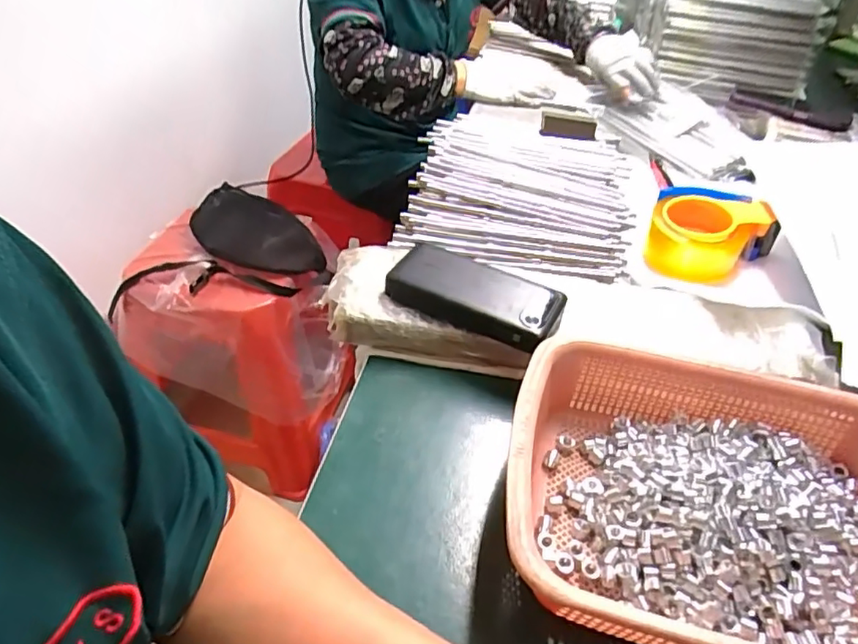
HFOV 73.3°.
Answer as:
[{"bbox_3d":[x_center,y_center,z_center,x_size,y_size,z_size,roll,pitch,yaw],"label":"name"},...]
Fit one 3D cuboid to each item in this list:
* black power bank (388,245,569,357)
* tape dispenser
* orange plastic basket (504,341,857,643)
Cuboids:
[{"bbox_3d":[0.042,-0.026,0.526,0.153,0.023,0.070,20,45,16],"label":"black power bank"},{"bbox_3d":[0.324,-0.095,0.668,0.133,0.068,0.106,21,45,17],"label":"tape dispenser"},{"bbox_3d":[0.199,0.123,0.386,0.287,0.072,0.211,11,43,7],"label":"orange plastic basket"}]

